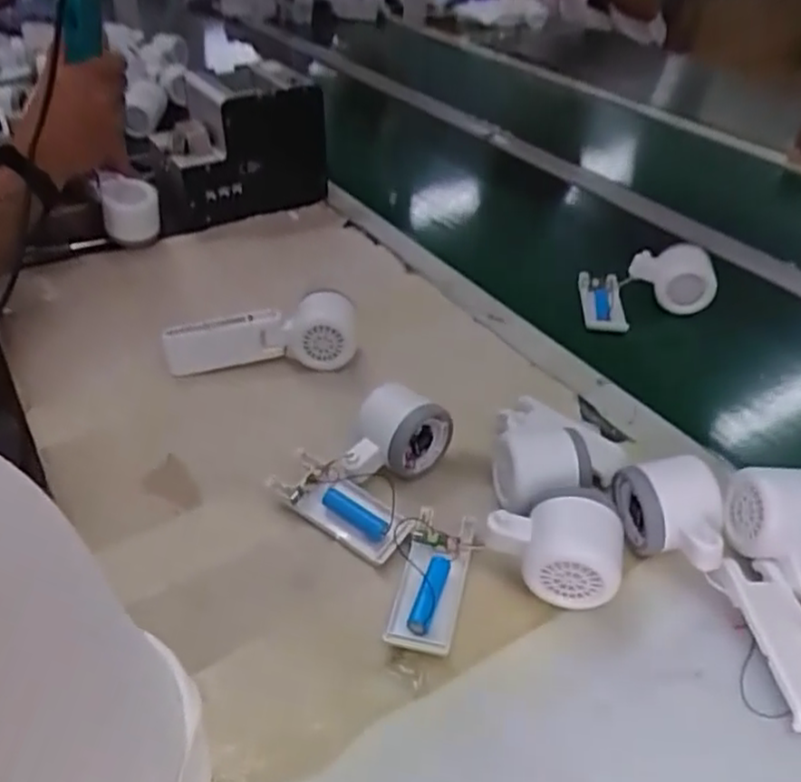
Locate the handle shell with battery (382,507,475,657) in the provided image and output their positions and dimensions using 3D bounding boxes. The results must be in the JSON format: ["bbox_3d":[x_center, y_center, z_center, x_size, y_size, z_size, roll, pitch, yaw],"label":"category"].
[{"bbox_3d":[0.020,0.117,0.459,0.041,0.024,0.099,11,39,11],"label":"handle shell with battery"}]

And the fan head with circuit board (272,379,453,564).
[{"bbox_3d":[-0.027,0.047,0.521,0.100,0.055,0.128,13,38,16],"label":"fan head with circuit board"}]

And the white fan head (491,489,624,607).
[{"bbox_3d":[0.096,0.097,0.456,0.080,0.055,0.053,5,36,7],"label":"white fan head"}]

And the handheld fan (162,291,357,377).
[{"bbox_3d":[-0.121,-0.048,0.631,0.161,0.053,0.037,-4,38,-9],"label":"handheld fan"}]

